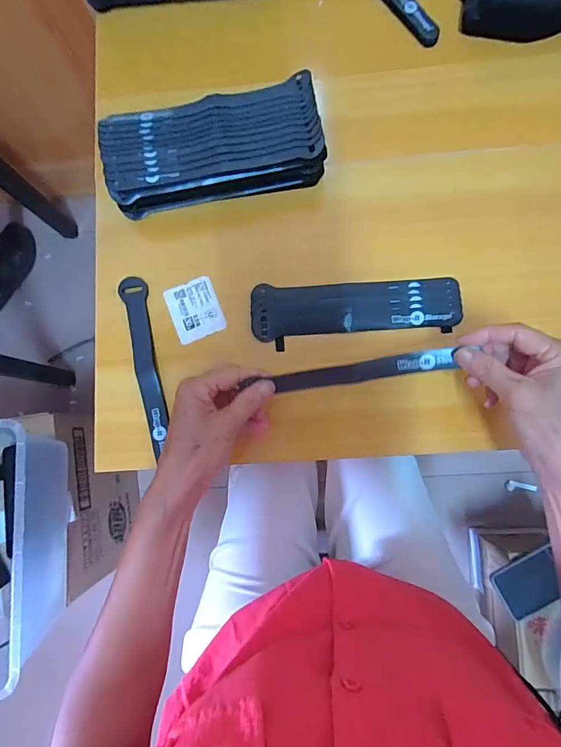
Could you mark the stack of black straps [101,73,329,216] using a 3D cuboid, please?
[{"bbox_3d":[-0.063,-0.215,0.393,0.199,0.043,0.080,-11,83,2],"label":"stack of black straps"}]

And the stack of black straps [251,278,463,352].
[{"bbox_3d":[0.073,-0.062,0.401,0.198,0.012,0.056,-2,83,3],"label":"stack of black straps"}]

